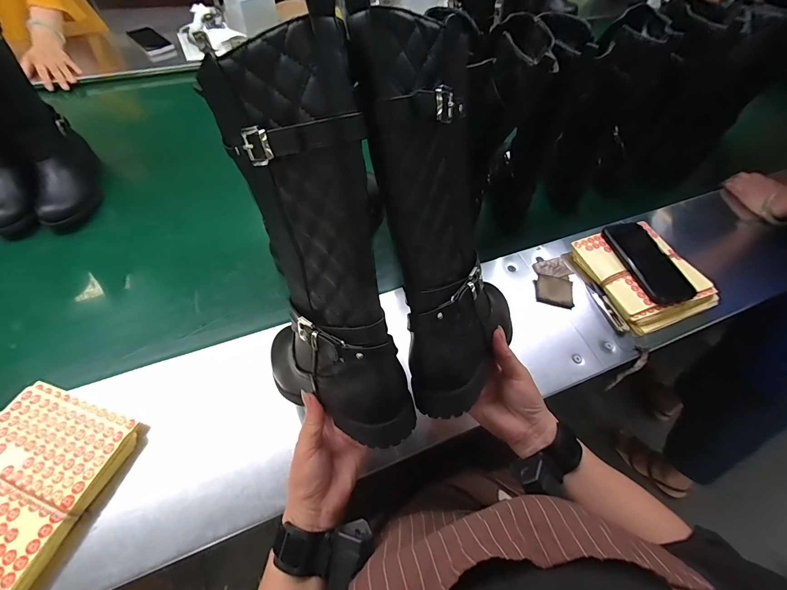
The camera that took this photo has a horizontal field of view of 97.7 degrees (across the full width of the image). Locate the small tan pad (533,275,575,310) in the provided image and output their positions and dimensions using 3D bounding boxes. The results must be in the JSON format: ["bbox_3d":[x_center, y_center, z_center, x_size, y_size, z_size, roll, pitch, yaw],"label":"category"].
[{"bbox_3d":[0.275,-0.008,0.583,0.062,0.014,0.051,13,58,4],"label":"small tan pad"}]

